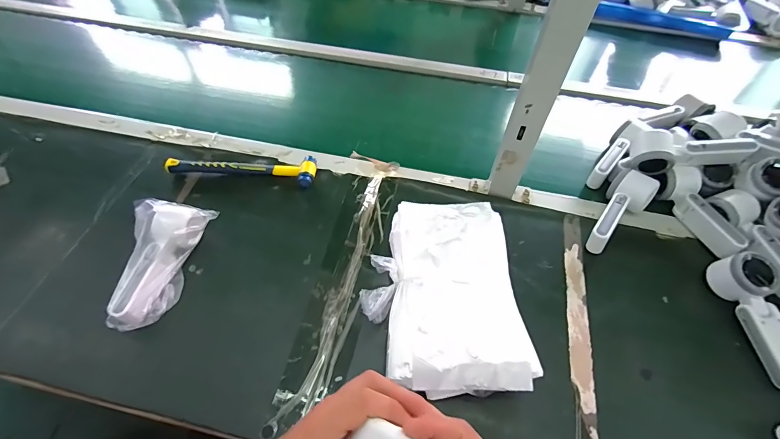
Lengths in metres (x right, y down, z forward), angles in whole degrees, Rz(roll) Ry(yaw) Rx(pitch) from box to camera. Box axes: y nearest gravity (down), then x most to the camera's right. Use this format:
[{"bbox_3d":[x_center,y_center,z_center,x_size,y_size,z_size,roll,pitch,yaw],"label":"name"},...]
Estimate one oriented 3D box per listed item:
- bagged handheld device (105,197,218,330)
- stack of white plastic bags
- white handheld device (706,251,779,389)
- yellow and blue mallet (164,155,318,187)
[{"bbox_3d":[-0.327,0.057,0.510,0.099,0.061,0.182,13,55,7],"label":"bagged handheld device"},{"bbox_3d":[0.066,0.096,0.484,0.197,0.069,0.246,-5,55,-5],"label":"stack of white plastic bags"},{"bbox_3d":[0.481,0.123,0.475,0.048,0.059,0.165,-7,55,-7],"label":"white handheld device"},{"bbox_3d":[-0.243,-0.092,0.626,0.238,0.026,0.062,6,55,2],"label":"yellow and blue mallet"}]

